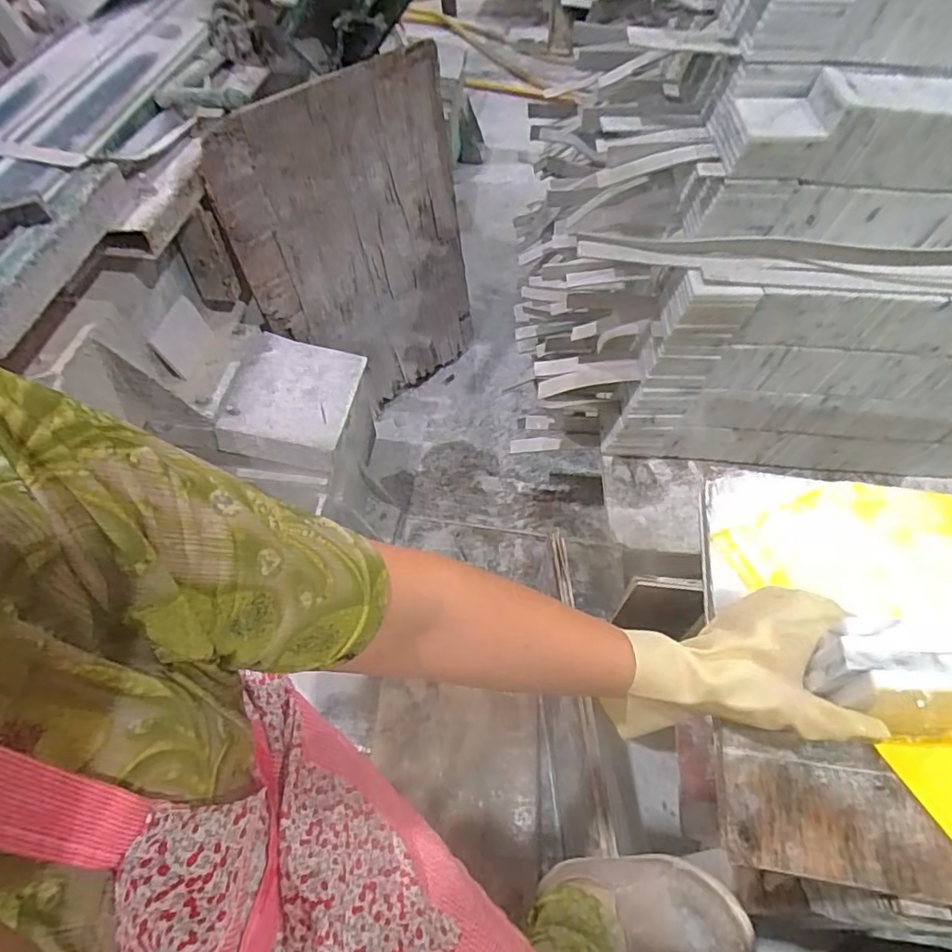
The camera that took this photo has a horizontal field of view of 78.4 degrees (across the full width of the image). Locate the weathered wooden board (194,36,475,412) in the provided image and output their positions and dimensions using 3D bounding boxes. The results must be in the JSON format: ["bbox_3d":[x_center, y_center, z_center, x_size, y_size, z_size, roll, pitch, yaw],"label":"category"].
[{"bbox_3d":[-0.249,-0.482,1.347,0.527,0.749,0.045,-34,57,-18],"label":"weathered wooden board"}]

